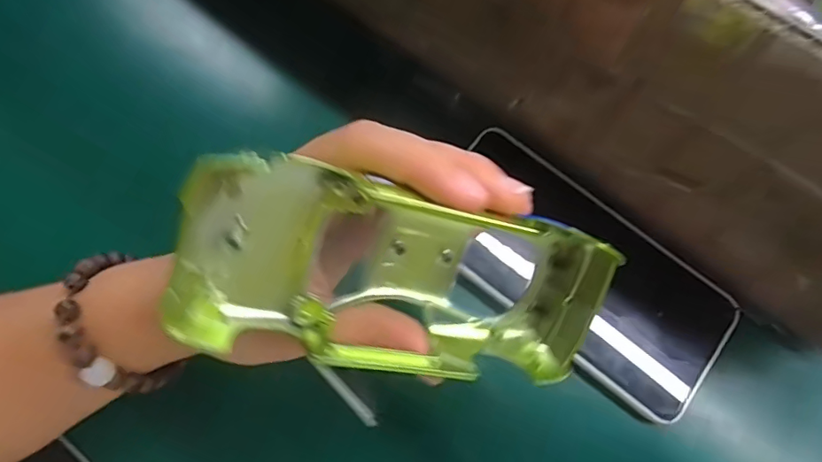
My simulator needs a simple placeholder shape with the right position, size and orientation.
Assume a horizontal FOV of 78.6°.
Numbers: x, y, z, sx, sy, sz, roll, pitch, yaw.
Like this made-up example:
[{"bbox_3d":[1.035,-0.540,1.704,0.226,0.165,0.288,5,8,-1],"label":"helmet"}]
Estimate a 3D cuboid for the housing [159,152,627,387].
[{"bbox_3d":[0.003,0.016,0.160,0.142,0.041,0.055,12,102,-27],"label":"housing"}]

